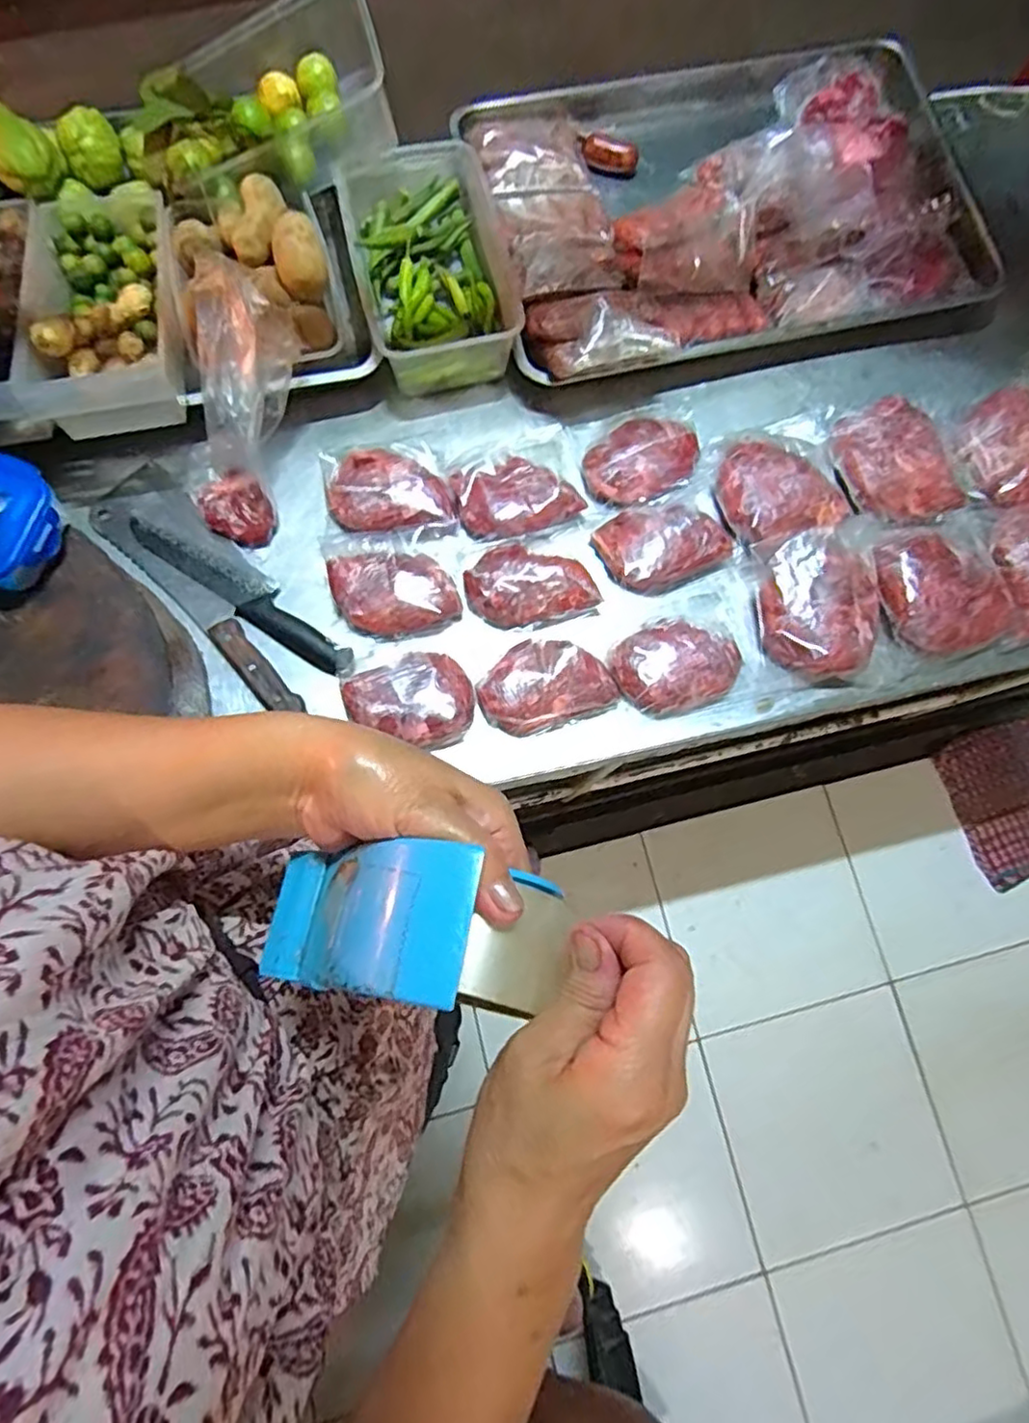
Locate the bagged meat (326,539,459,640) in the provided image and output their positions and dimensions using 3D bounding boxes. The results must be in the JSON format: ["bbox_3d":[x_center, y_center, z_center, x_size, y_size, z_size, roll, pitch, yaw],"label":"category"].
[{"bbox_3d":[-0.124,-0.129,0.674,0.127,0.037,0.107,-9,79,-5],"label":"bagged meat"}]

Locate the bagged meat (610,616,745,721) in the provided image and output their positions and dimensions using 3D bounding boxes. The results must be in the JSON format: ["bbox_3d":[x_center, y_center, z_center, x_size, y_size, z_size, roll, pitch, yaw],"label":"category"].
[{"bbox_3d":[0.165,-0.046,0.672,0.122,0.032,0.094,-21,81,-8],"label":"bagged meat"}]

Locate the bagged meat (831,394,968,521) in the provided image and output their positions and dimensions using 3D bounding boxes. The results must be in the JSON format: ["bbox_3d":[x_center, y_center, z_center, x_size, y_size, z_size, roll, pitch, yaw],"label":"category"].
[{"bbox_3d":[0.412,-0.275,0.714,0.112,0.030,0.135,-7,79,-5],"label":"bagged meat"}]

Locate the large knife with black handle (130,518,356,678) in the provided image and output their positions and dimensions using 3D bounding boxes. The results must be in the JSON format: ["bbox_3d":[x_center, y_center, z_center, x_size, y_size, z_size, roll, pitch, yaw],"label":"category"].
[{"bbox_3d":[-0.277,-0.124,0.669,0.283,0.015,0.045,32,79,3],"label":"large knife with black handle"}]

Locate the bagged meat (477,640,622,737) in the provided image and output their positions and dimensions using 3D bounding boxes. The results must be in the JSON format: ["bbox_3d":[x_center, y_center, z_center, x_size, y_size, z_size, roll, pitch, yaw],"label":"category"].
[{"bbox_3d":[0.030,-0.026,0.661,0.131,0.031,0.084,-18,80,-7],"label":"bagged meat"}]

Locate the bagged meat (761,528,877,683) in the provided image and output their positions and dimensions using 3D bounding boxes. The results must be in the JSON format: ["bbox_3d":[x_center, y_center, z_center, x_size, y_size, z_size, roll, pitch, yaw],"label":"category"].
[{"bbox_3d":[0.316,-0.110,0.685,0.112,0.050,0.147,3,79,-3],"label":"bagged meat"}]

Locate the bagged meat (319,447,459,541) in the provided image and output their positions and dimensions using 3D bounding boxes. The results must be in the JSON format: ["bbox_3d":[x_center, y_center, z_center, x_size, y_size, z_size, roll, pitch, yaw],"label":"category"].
[{"bbox_3d":[-0.134,-0.232,0.690,0.135,0.022,0.106,-5,79,-5],"label":"bagged meat"}]

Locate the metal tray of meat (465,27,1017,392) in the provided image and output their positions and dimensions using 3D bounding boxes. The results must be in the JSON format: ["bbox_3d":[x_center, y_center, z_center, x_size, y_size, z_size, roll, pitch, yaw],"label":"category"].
[{"bbox_3d":[0.251,-0.604,0.759,0.568,0.060,0.422,-12,80,-6],"label":"metal tray of meat"}]

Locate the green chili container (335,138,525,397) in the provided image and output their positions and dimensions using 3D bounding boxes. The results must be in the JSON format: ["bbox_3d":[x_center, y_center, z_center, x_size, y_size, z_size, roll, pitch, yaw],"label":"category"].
[{"bbox_3d":[-0.091,-0.490,0.724,0.167,0.071,0.252,-12,80,-6],"label":"green chili container"}]

